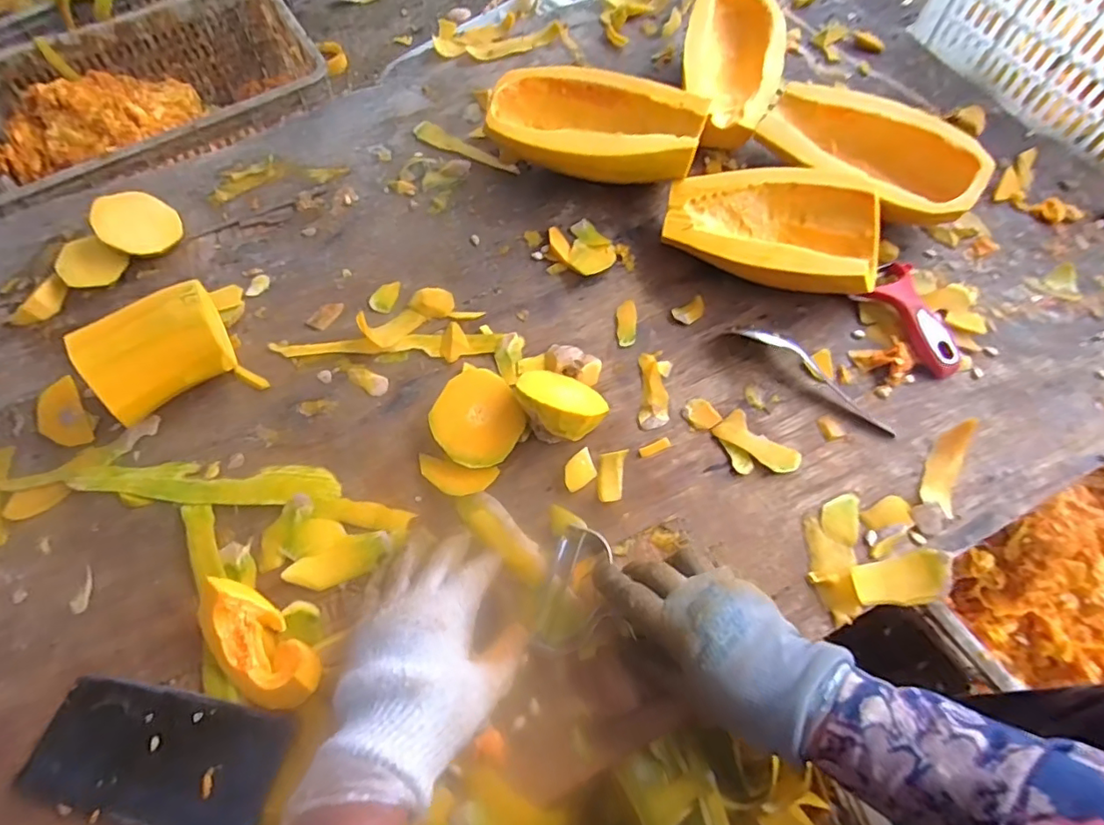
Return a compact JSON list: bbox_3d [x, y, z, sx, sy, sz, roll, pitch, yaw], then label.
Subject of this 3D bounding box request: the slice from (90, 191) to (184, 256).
[{"bbox_3d":[-0.410,-0.188,0.552,0.070,0.011,0.064,-19,90,-34],"label":"slice"}]

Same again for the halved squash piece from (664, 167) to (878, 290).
[{"bbox_3d":[0.208,-0.169,0.539,0.192,0.066,0.130,12,63,8],"label":"halved squash piece"}]

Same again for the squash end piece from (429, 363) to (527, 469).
[{"bbox_3d":[-0.063,0.006,0.474,0.074,0.027,0.076,-1,62,1],"label":"squash end piece"}]

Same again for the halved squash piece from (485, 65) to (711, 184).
[{"bbox_3d":[0.039,-0.287,0.584,0.216,0.065,0.119,17,63,10],"label":"halved squash piece"}]

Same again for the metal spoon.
[{"bbox_3d":[0.229,-0.034,0.491,0.163,0.028,0.018,35,68,17],"label":"metal spoon"}]

